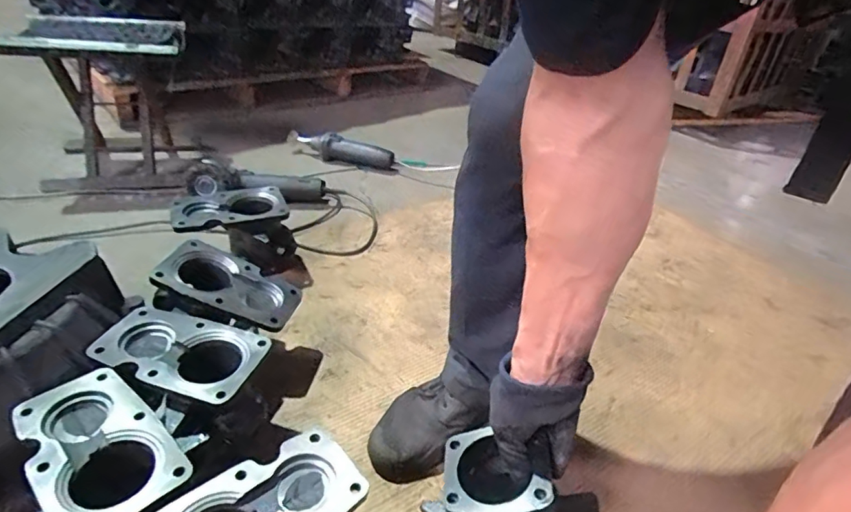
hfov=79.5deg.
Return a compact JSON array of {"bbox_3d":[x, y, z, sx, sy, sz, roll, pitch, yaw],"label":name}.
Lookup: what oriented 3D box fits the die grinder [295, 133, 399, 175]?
[{"bbox_3d":[-0.216,-0.285,1.371,0.308,0.058,0.070,15,35,11],"label":"die grinder"}]

